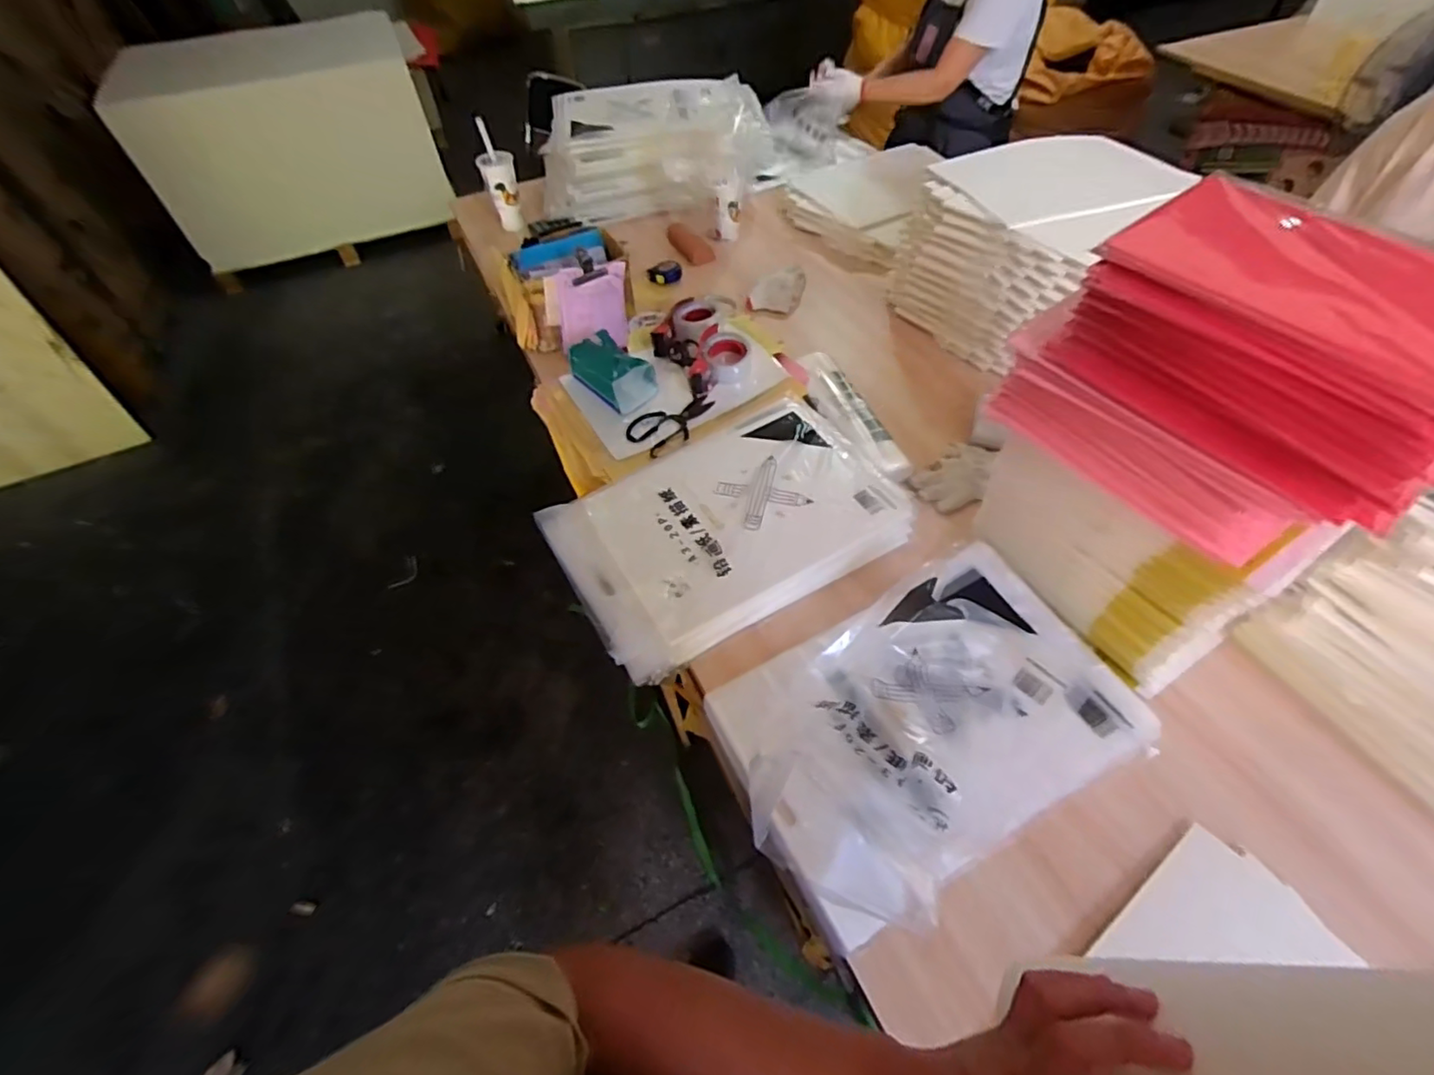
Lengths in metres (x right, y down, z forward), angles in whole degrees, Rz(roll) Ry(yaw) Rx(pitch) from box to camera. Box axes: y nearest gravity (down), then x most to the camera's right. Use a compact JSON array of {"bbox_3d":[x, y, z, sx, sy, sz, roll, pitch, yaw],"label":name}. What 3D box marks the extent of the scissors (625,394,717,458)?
[{"bbox_3d":[-0.078,-0.204,1.098,0.169,0.020,0.096,-38,60,-23],"label":"scissors"}]

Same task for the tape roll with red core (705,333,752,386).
[{"bbox_3d":[0.022,-0.335,1.156,0.088,0.055,0.103,-2,53,1],"label":"tape roll with red core"}]

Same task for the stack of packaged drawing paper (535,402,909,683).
[{"bbox_3d":[0.017,-0.031,0.935,0.501,0.070,0.332,-27,57,-17],"label":"stack of packaged drawing paper"}]

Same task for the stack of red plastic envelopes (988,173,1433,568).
[{"bbox_3d":[0.509,-0.162,0.615,0.201,0.224,0.335,-33,58,-20],"label":"stack of red plastic envelopes"}]

